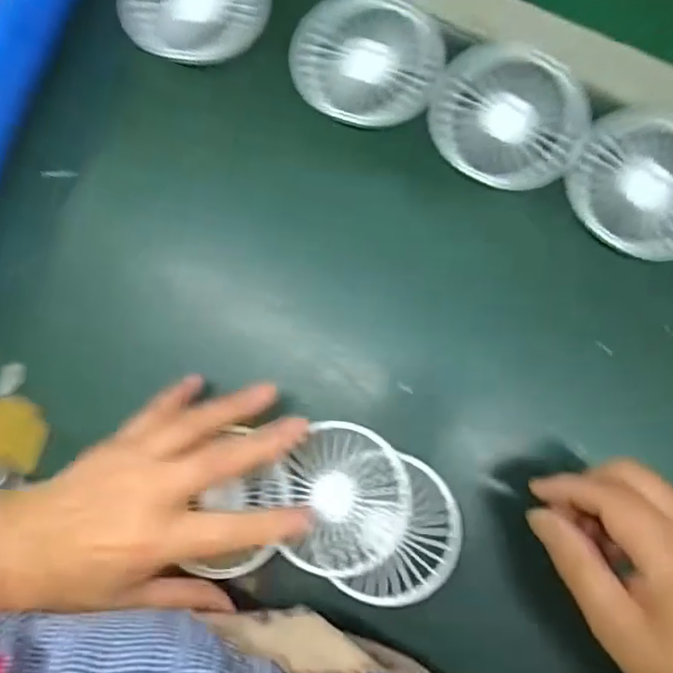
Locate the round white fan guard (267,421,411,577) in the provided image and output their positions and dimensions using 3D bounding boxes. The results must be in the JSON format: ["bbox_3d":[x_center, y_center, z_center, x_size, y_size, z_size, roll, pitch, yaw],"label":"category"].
[{"bbox_3d":[0.002,0.098,0.344,0.082,0.011,0.084,0,86,5],"label":"round white fan guard"}]

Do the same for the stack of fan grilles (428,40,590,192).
[{"bbox_3d":[0.110,-0.141,0.372,0.098,0.013,0.085,30,89,6],"label":"stack of fan grilles"}]

